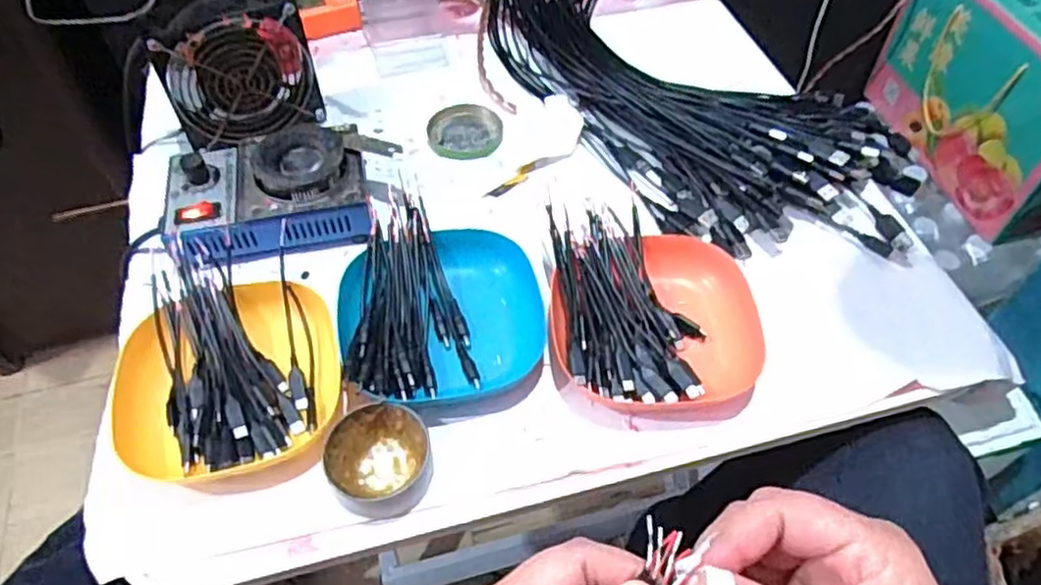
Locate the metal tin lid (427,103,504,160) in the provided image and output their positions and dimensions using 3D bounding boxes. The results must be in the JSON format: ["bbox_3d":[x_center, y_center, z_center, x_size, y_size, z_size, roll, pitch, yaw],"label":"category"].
[{"bbox_3d":[-0.050,-0.147,0.642,0.066,0.005,0.068,0,54,0],"label":"metal tin lid"}]

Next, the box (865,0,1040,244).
[{"bbox_3d":[0.650,-0.274,0.933,0.162,0.233,0.321,-13,55,-9],"label":"box"}]

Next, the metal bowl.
[{"bbox_3d":[-0.086,0.103,0.437,0.059,0.026,0.065,-4,54,-3],"label":"metal bowl"}]

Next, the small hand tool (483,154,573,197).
[{"bbox_3d":[0.004,-0.103,0.608,0.084,0.004,0.015,-30,59,-20],"label":"small hand tool"}]

